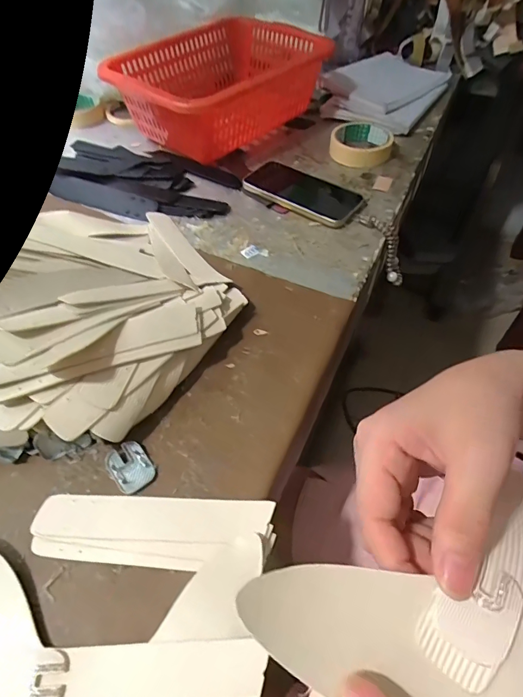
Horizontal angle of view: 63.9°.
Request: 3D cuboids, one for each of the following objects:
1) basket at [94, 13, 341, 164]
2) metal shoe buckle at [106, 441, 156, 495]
[{"bbox_3d":[-0.064,-0.409,0.664,0.205,0.109,0.311,31,59,22],"label":"basket"},{"bbox_3d":[-0.107,0.095,0.343,0.031,0.006,0.042,-34,59,-23],"label":"metal shoe buckle"}]

